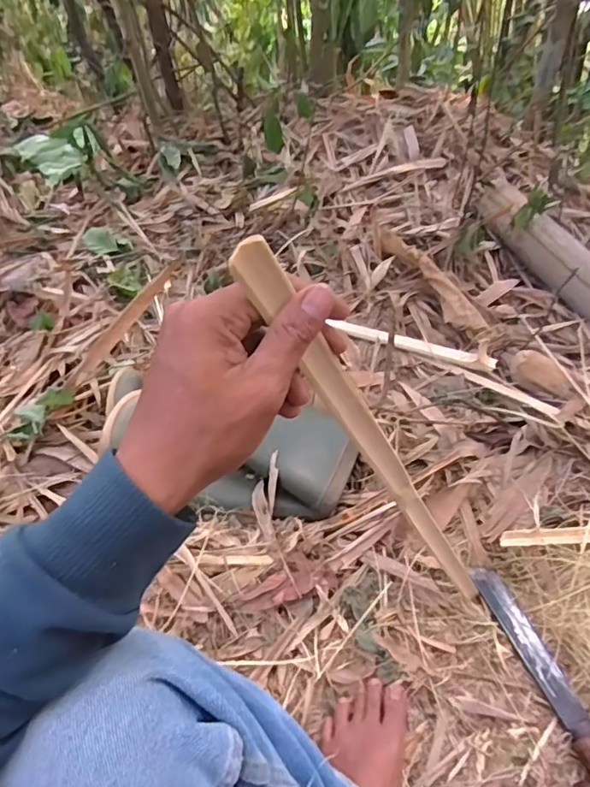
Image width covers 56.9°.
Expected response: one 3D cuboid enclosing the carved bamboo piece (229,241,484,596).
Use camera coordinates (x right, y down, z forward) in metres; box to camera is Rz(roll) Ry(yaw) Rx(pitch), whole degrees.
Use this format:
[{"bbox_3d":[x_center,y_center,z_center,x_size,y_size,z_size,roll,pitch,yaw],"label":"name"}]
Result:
[{"bbox_3d":[0.097,0.090,0.460,0.018,0.597,0.013,-21,51,14],"label":"carved bamboo piece"}]

